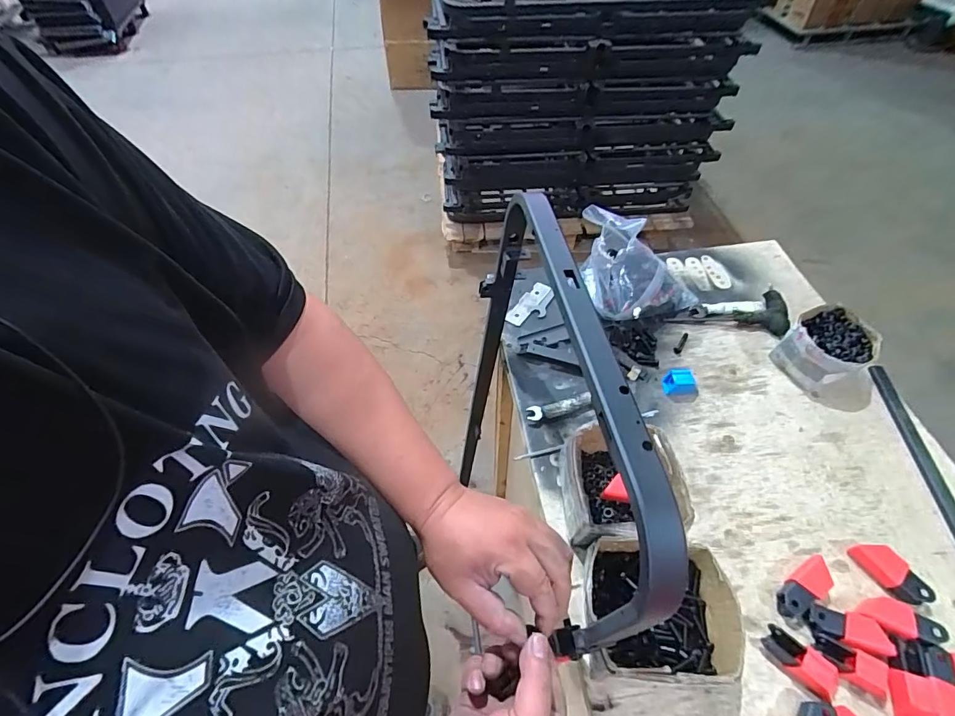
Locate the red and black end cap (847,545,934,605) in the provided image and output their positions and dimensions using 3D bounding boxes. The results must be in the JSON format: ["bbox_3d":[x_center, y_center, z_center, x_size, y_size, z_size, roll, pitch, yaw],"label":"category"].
[{"bbox_3d":[0.528,0.277,0.591,0.036,0.032,0.084,-30,59,-20],"label":"red and black end cap"}]

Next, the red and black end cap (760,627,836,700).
[{"bbox_3d":[0.377,0.355,0.538,0.077,0.028,0.035,34,60,23],"label":"red and black end cap"}]

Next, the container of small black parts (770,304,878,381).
[{"bbox_3d":[0.587,-0.015,0.778,0.137,0.078,0.117,-30,59,-21],"label":"container of small black parts"}]

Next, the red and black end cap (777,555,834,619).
[{"bbox_3d":[0.413,0.290,0.582,0.089,0.023,0.037,-26,58,-18],"label":"red and black end cap"}]

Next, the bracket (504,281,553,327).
[{"bbox_3d":[0.104,-0.099,0.881,0.057,0.020,0.124,28,58,19],"label":"bracket"}]

